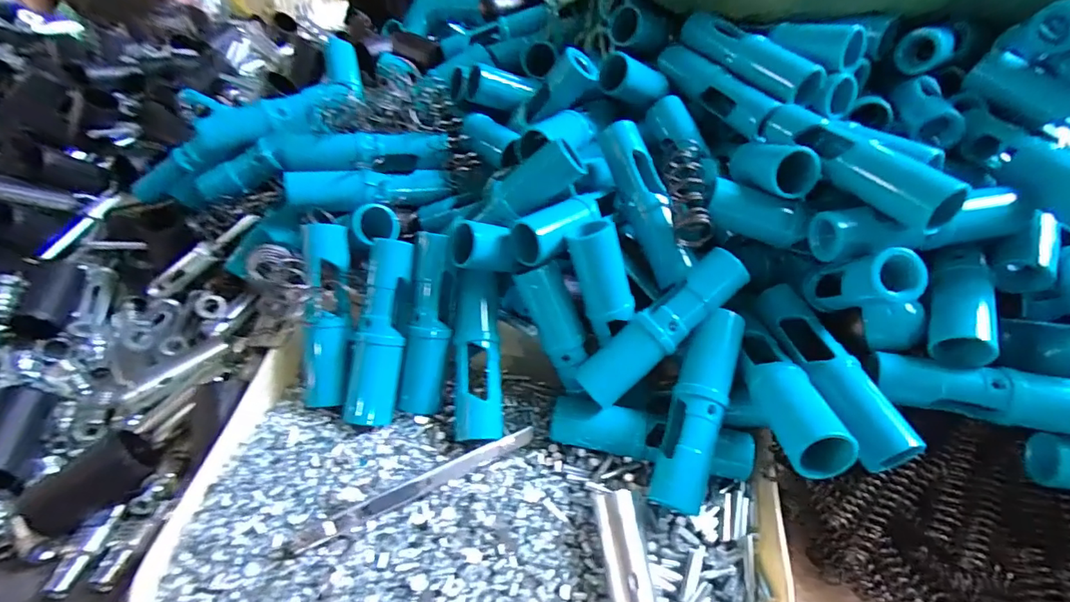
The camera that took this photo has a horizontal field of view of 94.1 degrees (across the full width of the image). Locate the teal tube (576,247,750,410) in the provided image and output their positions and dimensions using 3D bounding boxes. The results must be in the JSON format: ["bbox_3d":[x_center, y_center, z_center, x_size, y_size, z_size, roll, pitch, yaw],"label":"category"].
[{"bbox_3d":[0.078,0.016,0.306,0.120,0.021,0.024,-43,48,4],"label":"teal tube"}]

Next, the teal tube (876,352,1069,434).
[{"bbox_3d":[0.256,0.048,0.274,0.118,0.026,0.027,12,41,12],"label":"teal tube"}]

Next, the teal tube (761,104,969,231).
[{"bbox_3d":[0.189,-0.084,0.296,0.031,0.027,0.118,-11,42,-14],"label":"teal tube"}]

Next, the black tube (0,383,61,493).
[{"bbox_3d":[-0.363,0.090,0.339,0.042,0.032,0.069,-1,58,-2],"label":"black tube"}]

